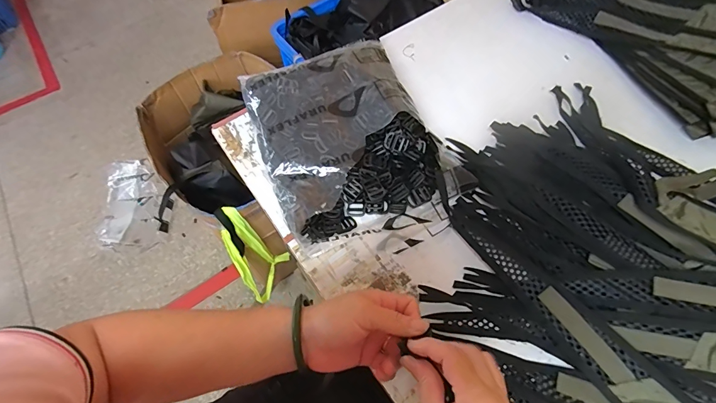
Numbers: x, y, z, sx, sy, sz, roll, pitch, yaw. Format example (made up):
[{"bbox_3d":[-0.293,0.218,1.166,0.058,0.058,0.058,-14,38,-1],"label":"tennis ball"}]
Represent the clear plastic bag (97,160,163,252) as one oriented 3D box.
[{"bbox_3d":[-0.875,0.012,1.427,0.229,0.093,0.343,-7,61,0],"label":"clear plastic bag"}]

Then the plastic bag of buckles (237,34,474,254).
[{"bbox_3d":[-0.018,-0.094,0.582,0.267,0.064,0.368,-24,62,-10],"label":"plastic bag of buckles"}]

